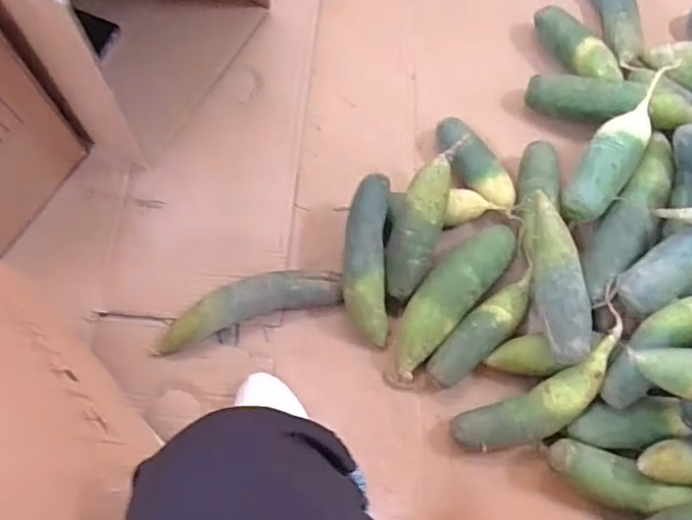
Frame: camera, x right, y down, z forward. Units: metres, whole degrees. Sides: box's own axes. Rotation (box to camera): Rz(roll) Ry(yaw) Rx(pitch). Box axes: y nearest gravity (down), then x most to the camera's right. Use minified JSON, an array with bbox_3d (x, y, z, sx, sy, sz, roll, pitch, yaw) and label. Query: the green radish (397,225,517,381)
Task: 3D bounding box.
[{"bbox_3d":[0.127,0.045,0.740,0.067,0.067,0.227,38,74,12],"label":"green radish"}]

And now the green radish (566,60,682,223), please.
[{"bbox_3d":[0.367,-0.161,0.792,0.064,0.054,0.264,35,73,11],"label":"green radish"}]

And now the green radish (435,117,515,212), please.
[{"bbox_3d":[0.176,-0.129,0.820,0.051,0.053,0.155,-29,73,-10],"label":"green radish"}]

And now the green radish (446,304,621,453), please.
[{"bbox_3d":[0.239,0.157,0.699,0.233,0.072,0.074,-32,74,-11],"label":"green radish"}]

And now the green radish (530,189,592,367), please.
[{"bbox_3d":[0.254,0.019,0.719,0.060,0.058,0.214,-3,70,-2],"label":"green radish"}]

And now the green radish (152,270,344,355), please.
[{"bbox_3d":[-0.122,0.055,0.740,0.234,0.052,0.052,-15,71,-6],"label":"green radish"}]

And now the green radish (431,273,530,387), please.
[{"bbox_3d":[0.171,0.087,0.738,0.050,0.051,0.176,43,75,13],"label":"green radish"}]

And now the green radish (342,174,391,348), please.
[{"bbox_3d":[0.025,0.000,0.740,0.057,0.047,0.211,1,86,-1],"label":"green radish"}]

